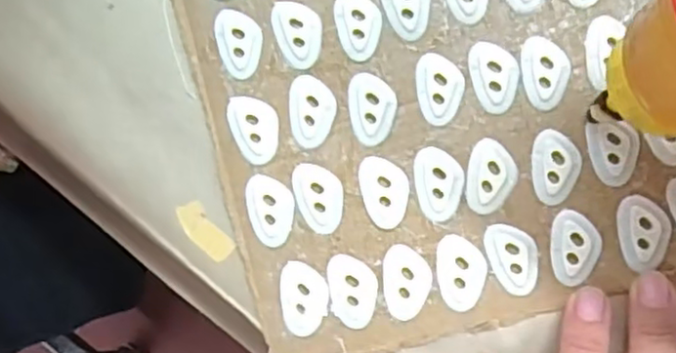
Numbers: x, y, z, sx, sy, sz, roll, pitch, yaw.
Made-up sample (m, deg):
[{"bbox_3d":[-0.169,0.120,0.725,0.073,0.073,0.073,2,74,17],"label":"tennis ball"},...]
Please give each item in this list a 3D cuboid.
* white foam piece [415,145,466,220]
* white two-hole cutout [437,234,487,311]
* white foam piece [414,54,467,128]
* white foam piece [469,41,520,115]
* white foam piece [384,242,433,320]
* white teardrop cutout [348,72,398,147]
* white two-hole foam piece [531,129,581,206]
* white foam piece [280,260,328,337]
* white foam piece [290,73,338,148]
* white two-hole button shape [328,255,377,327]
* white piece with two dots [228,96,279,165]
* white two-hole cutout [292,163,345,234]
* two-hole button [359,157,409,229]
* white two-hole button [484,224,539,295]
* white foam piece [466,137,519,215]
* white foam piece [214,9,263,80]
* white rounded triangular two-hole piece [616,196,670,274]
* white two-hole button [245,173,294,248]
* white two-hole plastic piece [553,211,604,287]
[{"bbox_3d":[0.037,0.003,0.250,0.017,0.004,0.026,-5,85,5],"label":"white foam piece"},{"bbox_3d":[0.044,0.035,0.248,0.017,0.004,0.026,-5,85,5],"label":"white two-hole cutout"},{"bbox_3d":[0.037,-0.032,0.252,0.017,0.004,0.026,-6,85,5],"label":"white foam piece"},{"bbox_3d":[0.057,-0.036,0.250,0.017,0.004,0.026,-6,85,5],"label":"white foam piece"},{"bbox_3d":[0.025,0.038,0.249,0.017,0.004,0.026,-4,85,5],"label":"white foam piece"},{"bbox_3d":[0.013,-0.025,0.254,0.017,0.004,0.026,-6,85,5],"label":"white teardrop cutout"},{"bbox_3d":[0.078,-0.004,0.247,0.017,0.004,0.026,-6,85,5],"label":"white two-hole foam piece"},{"bbox_3d":[-0.013,0.045,0.252,0.017,0.004,0.026,-4,85,5],"label":"white foam piece"},{"bbox_3d":[-0.010,-0.024,0.256,0.017,0.004,0.026,-5,85,5],"label":"white foam piece"},{"bbox_3d":[0.005,0.042,0.251,0.017,0.004,0.026,-4,85,5],"label":"white two-hole button shape"},{"bbox_3d":[-0.031,-0.019,0.258,0.017,0.004,0.027,-24,84,3],"label":"white piece with two dots"},{"bbox_3d":[-0.007,0.008,0.254,0.017,0.004,0.027,-21,84,4],"label":"white two-hole cutout"},{"bbox_3d":[0.017,0.006,0.252,0.017,0.004,0.026,-10,85,5],"label":"two-hole button"},{"bbox_3d":[0.063,0.029,0.247,0.017,0.004,0.026,-18,84,4],"label":"white two-hole button"},{"bbox_3d":[0.055,0.000,0.249,0.017,0.004,0.026,14,87,6],"label":"white foam piece"},{"bbox_3d":[-0.037,-0.050,0.259,0.017,0.004,0.026,-6,85,5],"label":"white foam piece"},{"bbox_3d":[0.107,0.020,0.242,0.016,0.004,0.025,-8,85,5],"label":"white rounded triangular two-hole piece"},{"bbox_3d":[-0.025,0.012,0.256,0.017,0.004,0.027,-9,85,5],"label":"white two-hole button"},{"bbox_3d":[0.084,0.025,0.244,0.016,0.004,0.026,3,86,6],"label":"white two-hole plastic piece"}]

